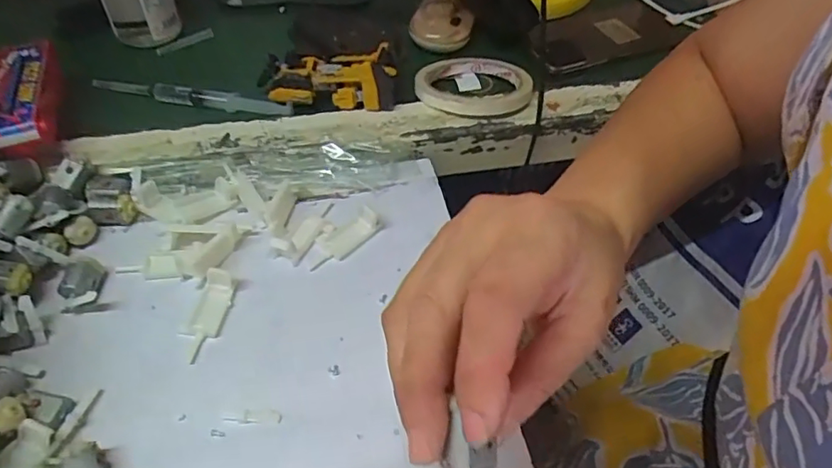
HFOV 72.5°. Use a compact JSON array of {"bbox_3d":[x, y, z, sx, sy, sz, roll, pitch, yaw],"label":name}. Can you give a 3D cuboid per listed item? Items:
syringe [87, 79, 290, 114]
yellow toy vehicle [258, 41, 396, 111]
[{"bbox_3d":[-0.189,-0.113,0.476,0.167,0.017,0.014,7,50,3],"label":"syringe"},{"bbox_3d":[-0.073,-0.138,0.478,0.112,0.035,0.061,9,50,4],"label":"yellow toy vehicle"}]

